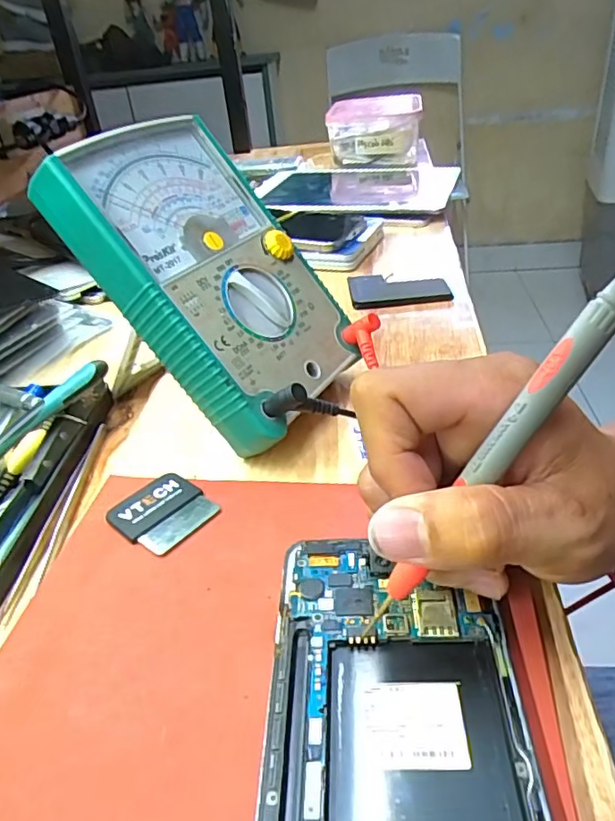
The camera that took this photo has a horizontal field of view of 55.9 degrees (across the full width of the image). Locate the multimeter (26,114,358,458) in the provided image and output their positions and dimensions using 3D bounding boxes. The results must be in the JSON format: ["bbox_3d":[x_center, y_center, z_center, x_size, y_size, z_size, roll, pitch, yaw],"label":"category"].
[{"bbox_3d":[-0.046,-0.072,0.304,0.031,0.164,0.111,-31,11,50],"label":"multimeter"}]

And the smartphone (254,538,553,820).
[{"bbox_3d":[0.026,0.095,0.173,0.077,0.007,0.141,-2,34,6],"label":"smartphone"}]

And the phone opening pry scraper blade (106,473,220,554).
[{"bbox_3d":[-0.066,0.046,0.266,0.041,0.004,0.039,23,44,35],"label":"phone opening pry scraper blade"}]

